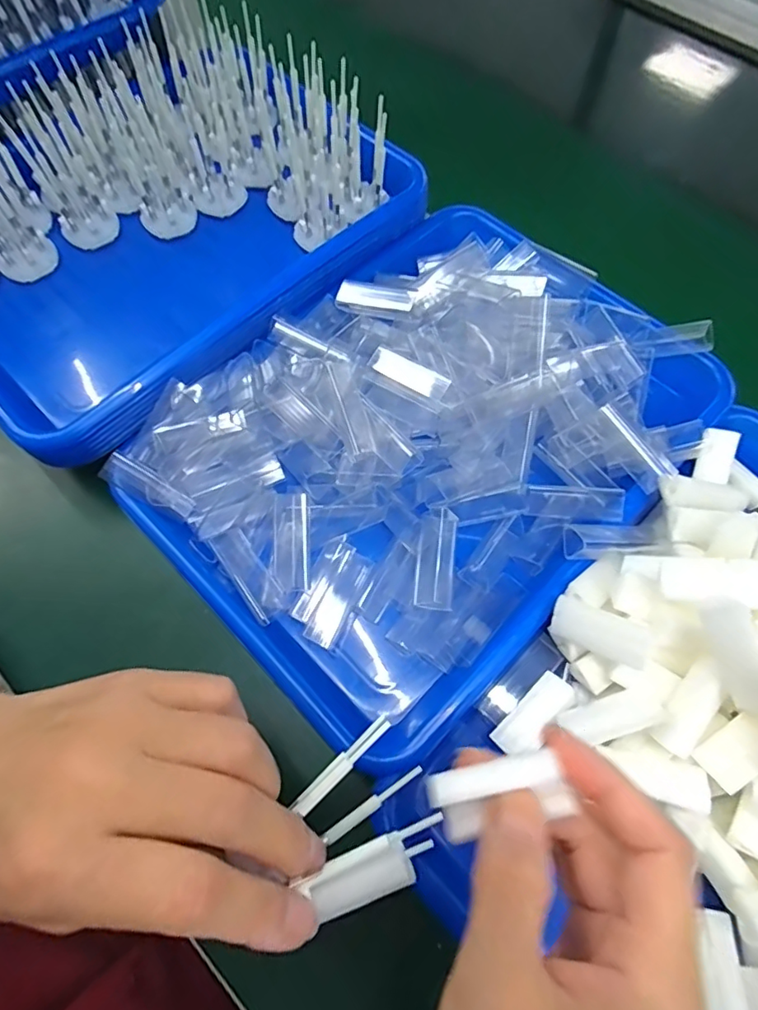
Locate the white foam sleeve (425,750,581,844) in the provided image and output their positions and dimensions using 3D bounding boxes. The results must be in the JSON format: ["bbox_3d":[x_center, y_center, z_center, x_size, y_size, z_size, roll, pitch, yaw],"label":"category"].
[{"bbox_3d":[0.042,0.103,0.187,0.048,0.010,0.023,-16,68,8],"label":"white foam sleeve"}]

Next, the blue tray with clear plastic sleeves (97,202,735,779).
[{"bbox_3d":[0.029,-0.043,0.327,0.316,0.049,0.244,-42,74,-16],"label":"blue tray with clear plastic sleeves"}]

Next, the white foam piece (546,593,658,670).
[{"bbox_3d":[0.106,0.061,0.253,0.048,0.013,0.017,15,62,48],"label":"white foam piece"}]

